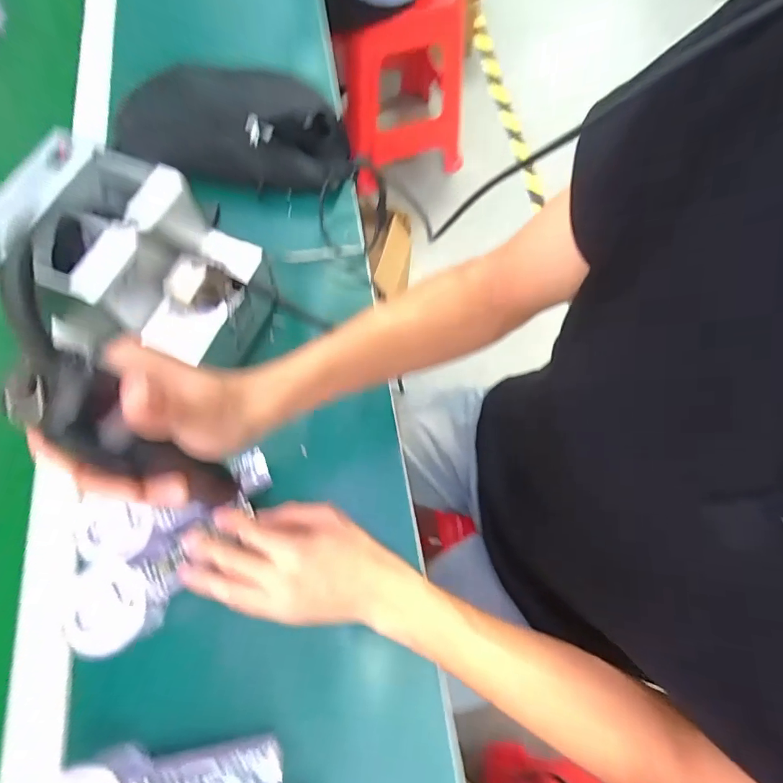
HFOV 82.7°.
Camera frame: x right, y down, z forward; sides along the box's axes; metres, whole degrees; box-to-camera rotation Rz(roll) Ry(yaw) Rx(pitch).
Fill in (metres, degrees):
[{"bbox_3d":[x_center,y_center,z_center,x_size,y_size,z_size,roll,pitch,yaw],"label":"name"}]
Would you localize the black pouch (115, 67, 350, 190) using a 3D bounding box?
[{"bbox_3d":[-0.180,-0.312,0.515,0.254,0.073,0.128,3,70,0],"label":"black pouch"}]

